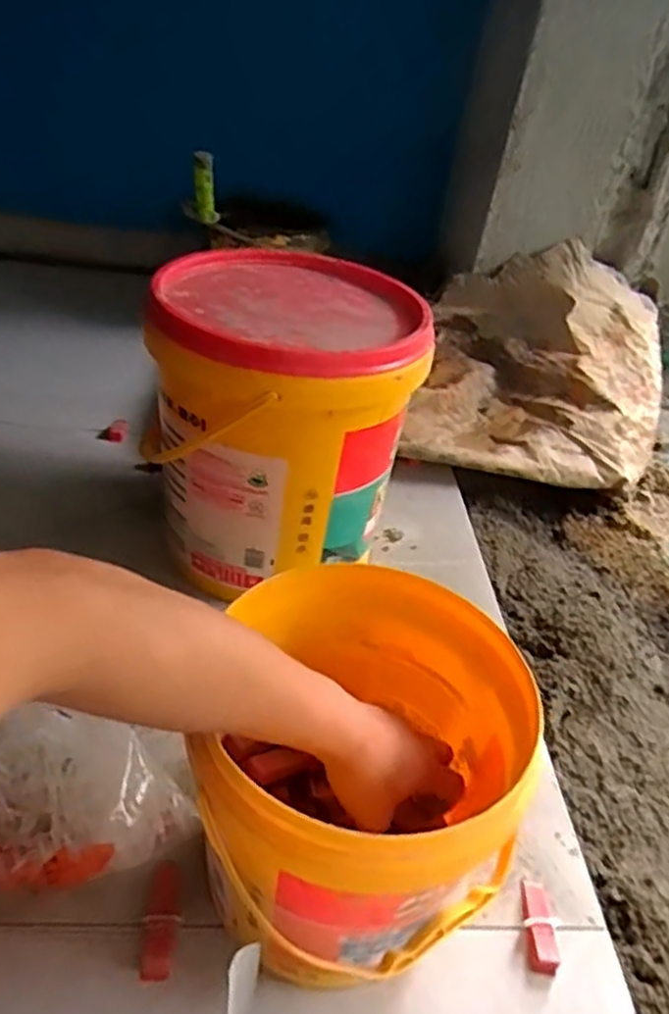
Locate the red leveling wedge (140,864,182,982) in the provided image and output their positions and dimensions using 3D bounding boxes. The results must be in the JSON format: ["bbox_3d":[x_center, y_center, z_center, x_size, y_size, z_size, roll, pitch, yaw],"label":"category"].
[{"bbox_3d":[-0.139,0.334,0.579,0.025,0.010,0.087,4,36,-5],"label":"red leveling wedge"}]

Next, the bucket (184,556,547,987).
[{"bbox_3d":[0.016,0.207,0.561,0.227,0.221,0.239,5,36,-4],"label":"bucket"}]

